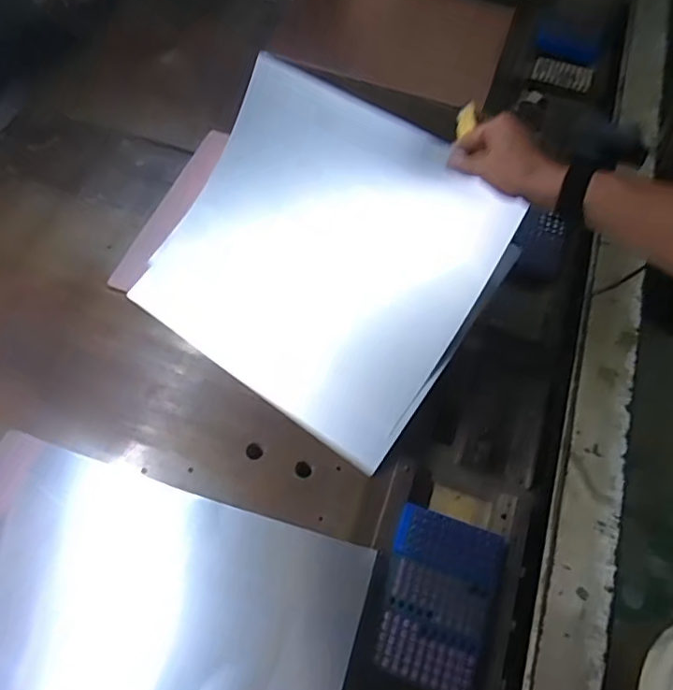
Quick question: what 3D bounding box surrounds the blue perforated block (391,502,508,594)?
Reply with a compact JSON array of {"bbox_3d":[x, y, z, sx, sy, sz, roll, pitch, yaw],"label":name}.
[{"bbox_3d":[0.122,0.217,0.611,0.114,0.013,0.059,22,62,8],"label":"blue perforated block"}]

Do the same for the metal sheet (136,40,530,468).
[{"bbox_3d":[-0.021,-0.112,0.711,0.386,0.068,0.360,33,101,13],"label":"metal sheet"}]

